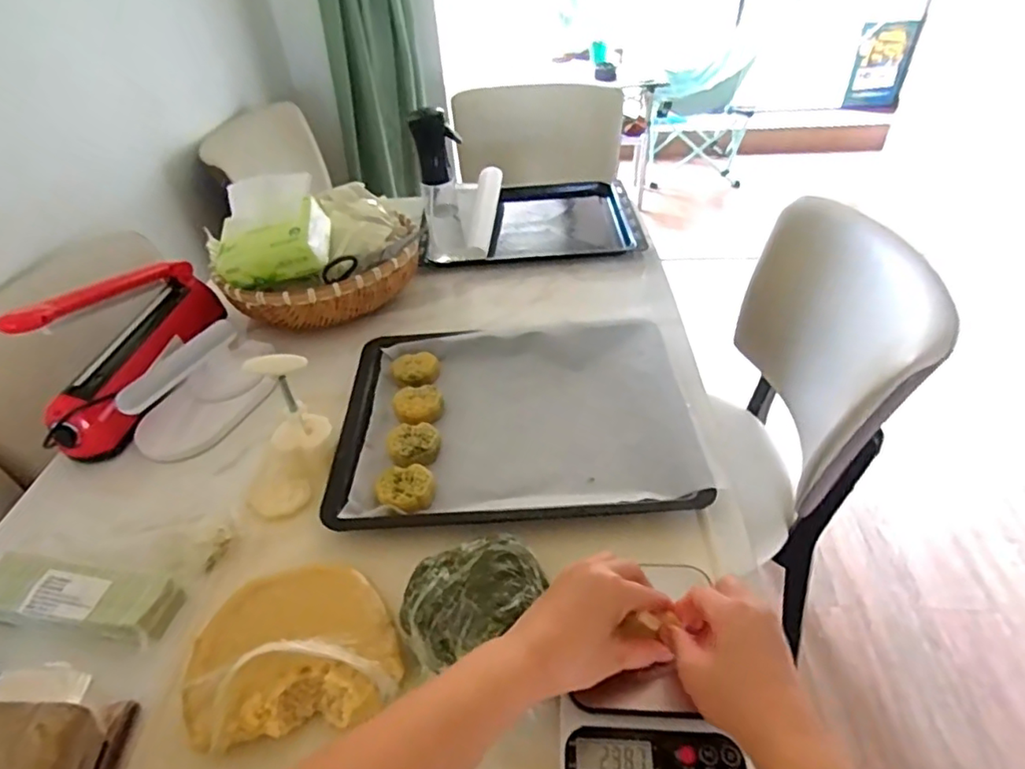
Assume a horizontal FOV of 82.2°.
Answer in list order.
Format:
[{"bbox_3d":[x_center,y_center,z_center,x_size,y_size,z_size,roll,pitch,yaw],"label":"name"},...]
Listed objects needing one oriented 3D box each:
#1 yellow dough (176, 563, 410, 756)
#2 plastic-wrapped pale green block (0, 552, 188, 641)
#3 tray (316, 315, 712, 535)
[{"bbox_3d":[-0.178,0.211,0.479,0.167,0.036,0.131,-8,41,-3],"label":"yellow dough"},{"bbox_3d":[-0.398,0.195,0.533,0.179,0.034,0.058,2,42,9],"label":"plastic-wrapped pale green block"},{"bbox_3d":[0.001,0.032,0.695,0.385,0.037,0.301,-4,41,2],"label":"tray"}]

